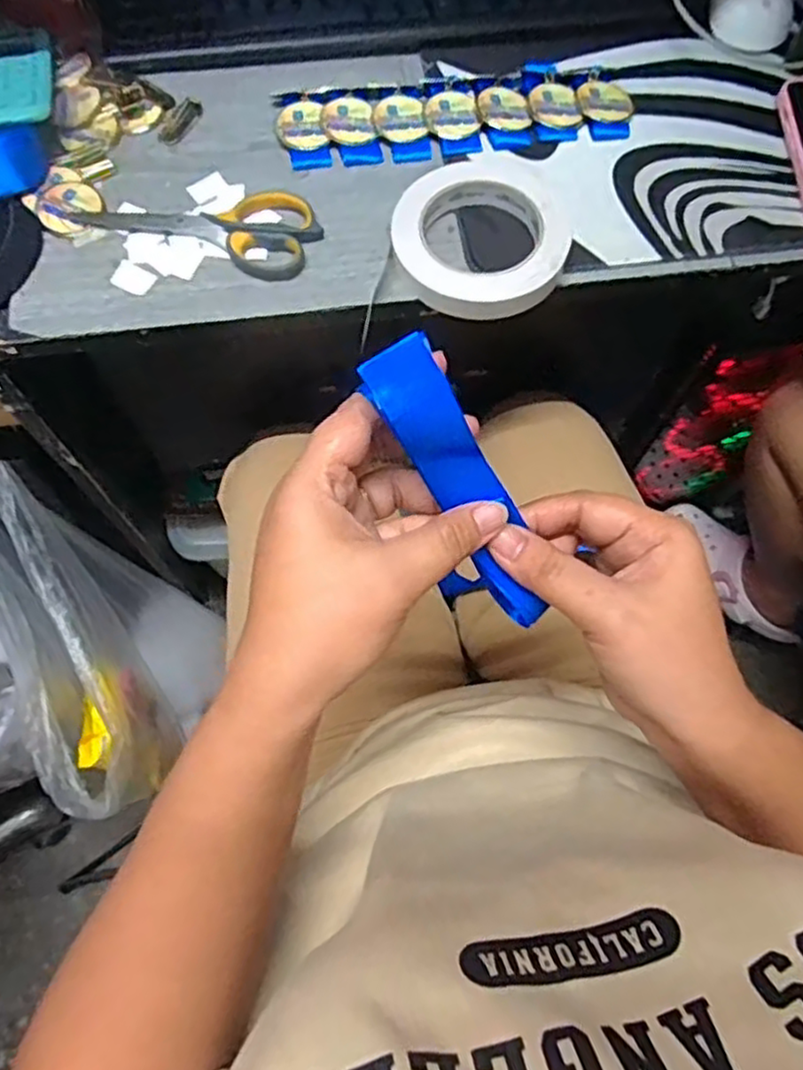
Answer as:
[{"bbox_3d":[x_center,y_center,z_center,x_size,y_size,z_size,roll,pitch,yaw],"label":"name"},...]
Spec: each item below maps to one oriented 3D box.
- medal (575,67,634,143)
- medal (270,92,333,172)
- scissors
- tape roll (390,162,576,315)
[{"bbox_3d":[0.149,-0.319,0.519,0.038,0.004,0.069,-7,69,-2],"label":"medal"},{"bbox_3d":[-0.073,-0.297,0.512,0.036,0.011,0.074,-8,69,-3],"label":"medal"},{"bbox_3d":[-0.136,-0.212,0.471,0.160,0.011,0.060,14,69,6],"label":"scissors"},{"bbox_3d":[0.054,-0.198,0.461,0.120,0.022,0.112,0,69,0],"label":"tape roll"}]

